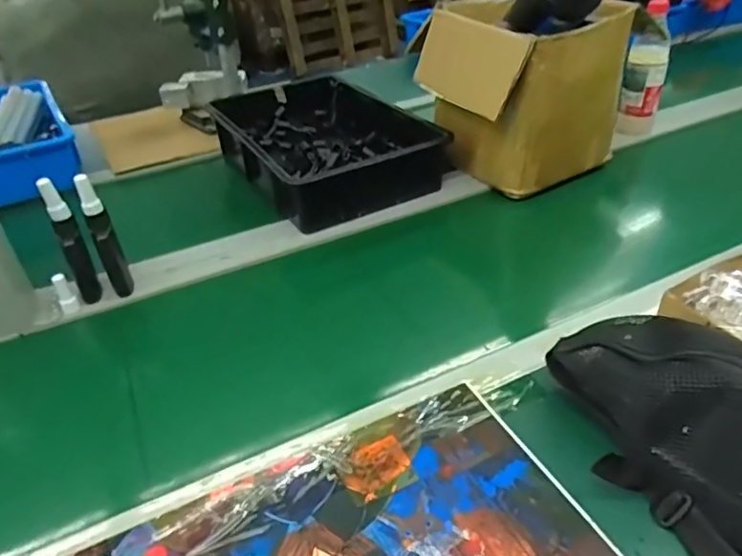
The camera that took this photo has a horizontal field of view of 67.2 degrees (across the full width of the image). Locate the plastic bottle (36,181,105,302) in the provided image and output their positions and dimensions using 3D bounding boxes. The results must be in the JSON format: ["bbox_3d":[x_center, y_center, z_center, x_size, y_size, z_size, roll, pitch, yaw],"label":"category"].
[{"bbox_3d":[-0.354,-0.039,0.661,0.029,0.160,0.034,-25,41,-26],"label":"plastic bottle"}]

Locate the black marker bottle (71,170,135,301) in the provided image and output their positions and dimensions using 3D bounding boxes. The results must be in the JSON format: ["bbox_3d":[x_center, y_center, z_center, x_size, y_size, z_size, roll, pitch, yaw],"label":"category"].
[{"bbox_3d":[-0.317,-0.044,0.668,0.028,0.161,0.025,-25,41,-26],"label":"black marker bottle"}]

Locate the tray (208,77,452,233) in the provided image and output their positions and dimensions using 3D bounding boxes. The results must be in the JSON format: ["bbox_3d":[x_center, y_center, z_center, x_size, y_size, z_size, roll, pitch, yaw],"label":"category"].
[{"bbox_3d":[-0.088,-0.236,0.961,0.276,0.086,0.412,-21,40,-22],"label":"tray"}]

